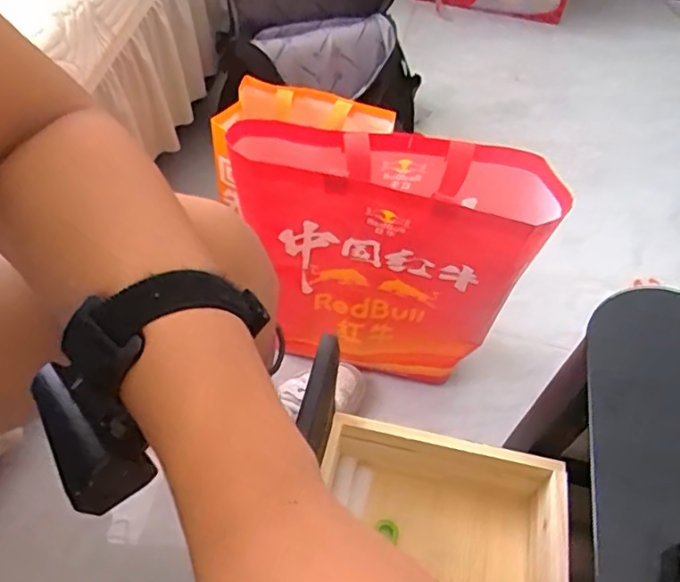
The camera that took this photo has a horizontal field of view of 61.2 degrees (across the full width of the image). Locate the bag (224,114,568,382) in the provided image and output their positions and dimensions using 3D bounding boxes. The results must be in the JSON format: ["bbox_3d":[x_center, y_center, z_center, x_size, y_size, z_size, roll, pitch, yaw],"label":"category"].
[{"bbox_3d":[0.053,-0.021,0.742,0.350,0.375,0.097,11,53,5],"label":"bag"}]

